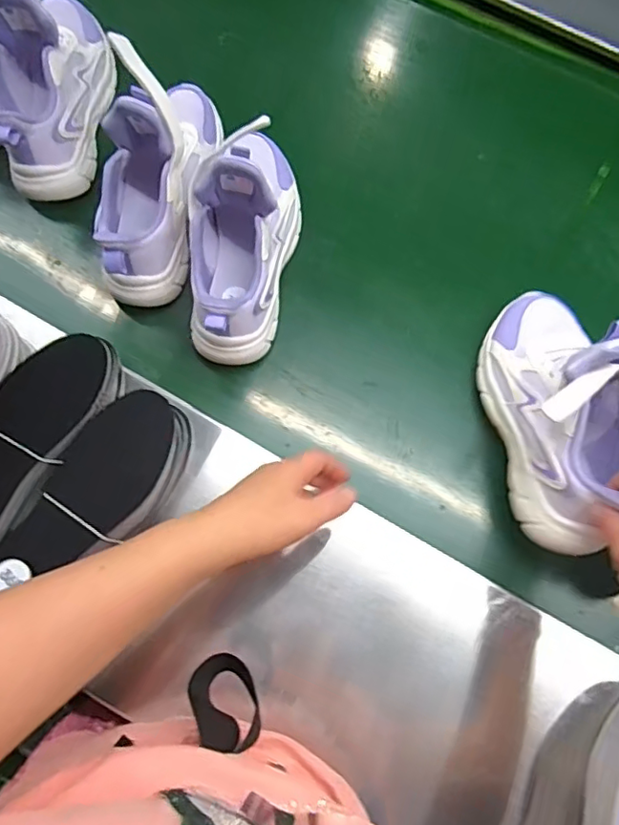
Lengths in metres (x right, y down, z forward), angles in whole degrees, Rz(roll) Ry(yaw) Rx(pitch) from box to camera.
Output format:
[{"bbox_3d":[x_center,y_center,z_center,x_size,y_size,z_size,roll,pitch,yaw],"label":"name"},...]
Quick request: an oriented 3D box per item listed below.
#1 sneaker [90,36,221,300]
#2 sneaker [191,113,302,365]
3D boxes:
[{"bbox_3d":[-0.143,-0.223,0.514,0.076,0.139,0.219,9,76,1],"label":"sneaker"},{"bbox_3d":[-0.058,-0.160,0.509,0.082,0.133,0.210,12,76,1],"label":"sneaker"}]

